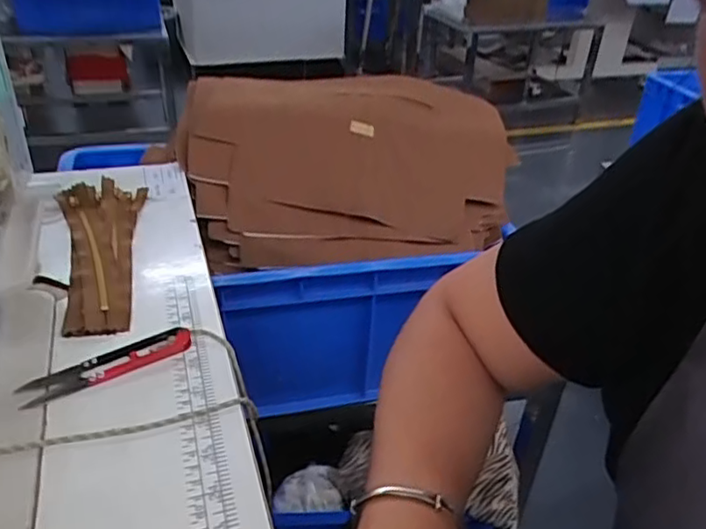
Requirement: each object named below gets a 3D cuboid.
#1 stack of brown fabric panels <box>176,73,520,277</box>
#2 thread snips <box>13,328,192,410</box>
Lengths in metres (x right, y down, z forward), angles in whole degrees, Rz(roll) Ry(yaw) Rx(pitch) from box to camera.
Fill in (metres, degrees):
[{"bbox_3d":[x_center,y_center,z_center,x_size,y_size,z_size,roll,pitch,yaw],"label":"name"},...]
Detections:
[{"bbox_3d":[0.000,-0.120,0.752,0.385,0.159,0.190,-4,33,-12],"label":"stack of brown fabric panels"},{"bbox_3d":[-0.159,0.063,0.406,0.105,0.012,0.023,-17,38,-30],"label":"thread snips"}]

